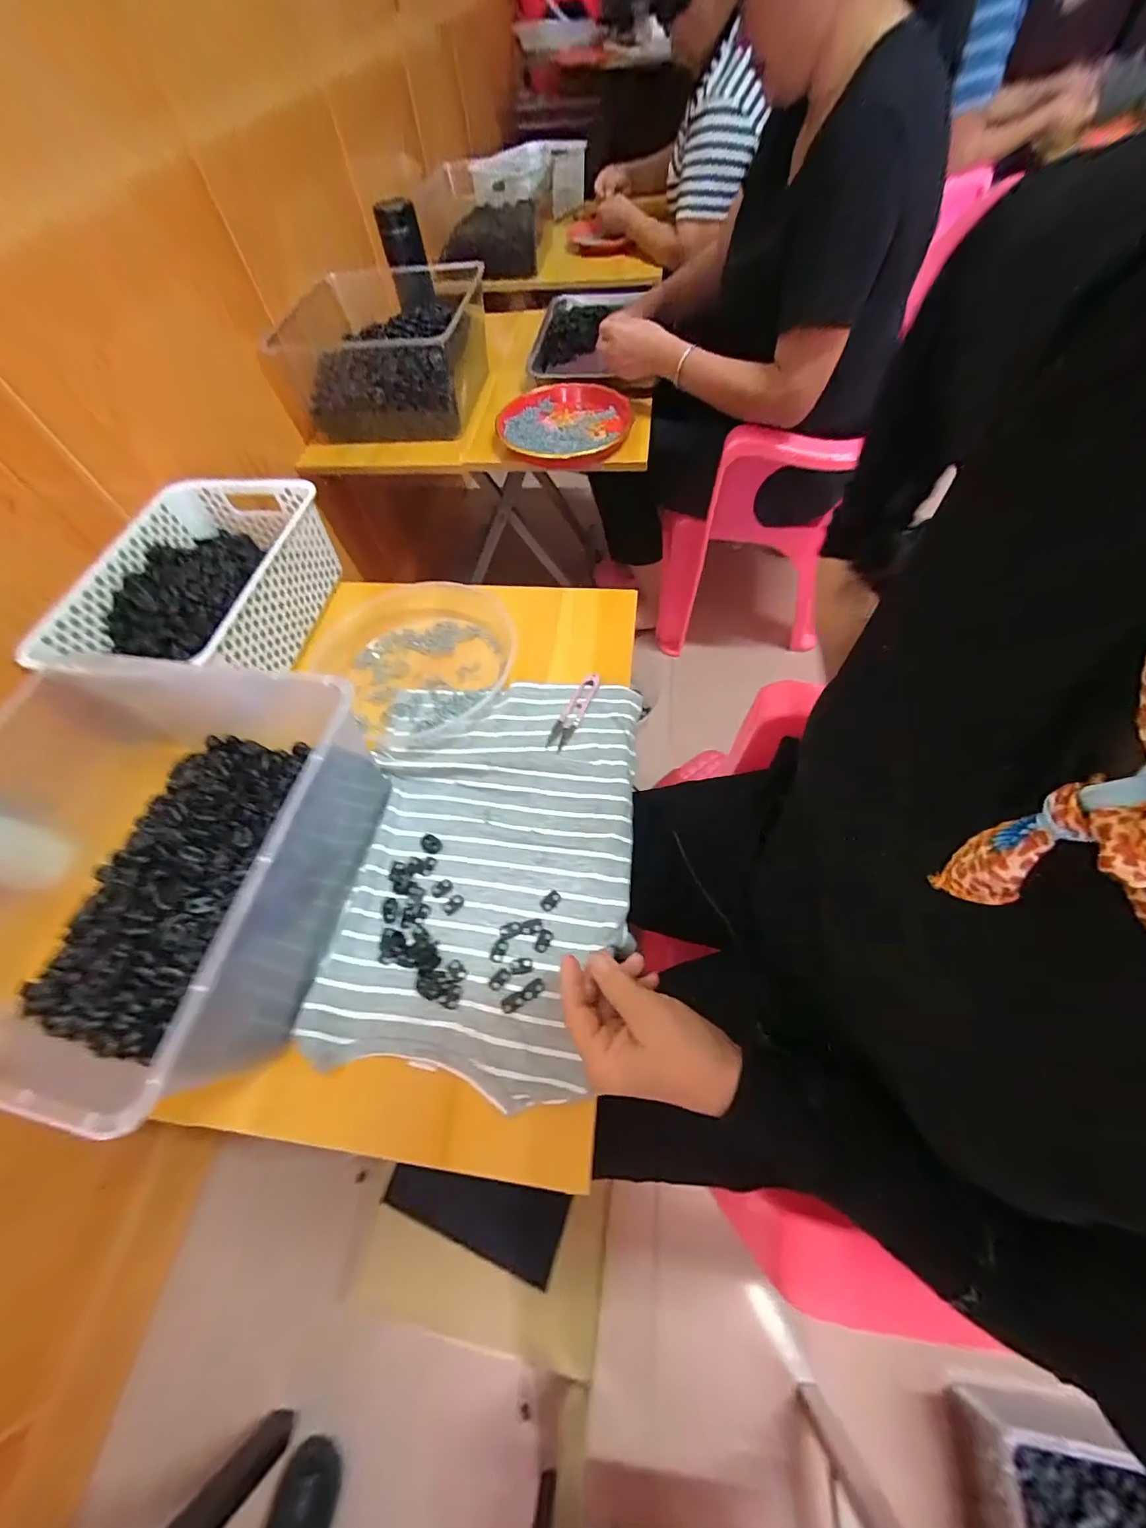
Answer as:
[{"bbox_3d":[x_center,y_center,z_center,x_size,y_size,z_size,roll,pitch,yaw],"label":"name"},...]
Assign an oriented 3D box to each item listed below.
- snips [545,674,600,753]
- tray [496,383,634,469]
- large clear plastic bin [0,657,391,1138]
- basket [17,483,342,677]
[{"bbox_3d":[0.001,-0.058,0.524,0.022,0.009,0.097,23,64,16],"label":"snips"},{"bbox_3d":[-0.014,-0.555,0.795,0.209,0.027,0.202,-2,60,3],"label":"tray"},{"bbox_3d":[-0.350,0.075,0.395,0.327,0.139,0.291,8,60,9],"label":"large clear plastic bin"},{"bbox_3d":[-0.425,-0.196,0.578,0.204,0.104,0.298,3,60,6],"label":"basket"}]

